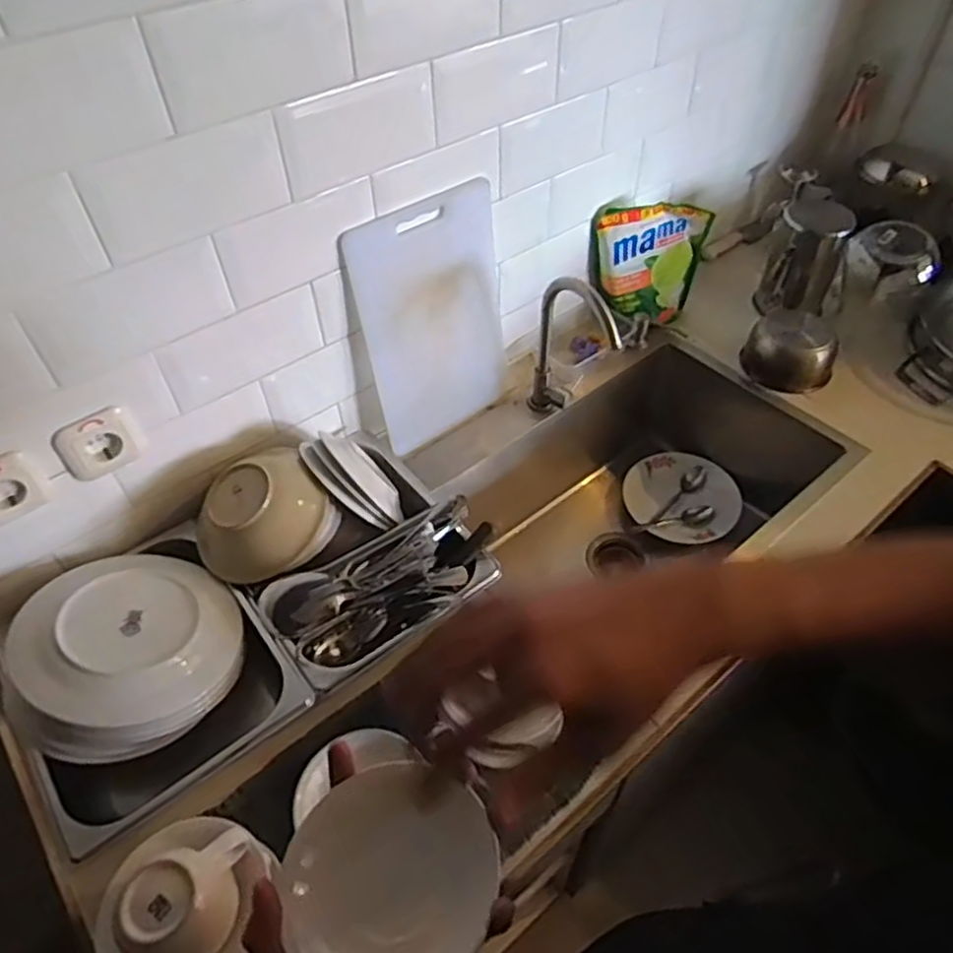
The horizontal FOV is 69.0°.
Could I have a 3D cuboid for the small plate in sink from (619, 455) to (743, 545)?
[{"bbox_3d":[0.365,0.037,1.245,0.175,0.048,0.190,-1,49,1],"label":"small plate in sink"}]

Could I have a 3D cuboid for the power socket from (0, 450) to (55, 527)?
[{"bbox_3d":[-0.503,0.017,0.735,0.079,0.084,0.010,-34,56,-25],"label":"power socket"}]

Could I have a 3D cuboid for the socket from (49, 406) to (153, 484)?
[{"bbox_3d":[-0.422,-0.035,0.780,0.082,0.080,0.006,-31,55,-24],"label":"socket"}]

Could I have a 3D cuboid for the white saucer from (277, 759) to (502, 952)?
[{"bbox_3d":[-0.051,0.250,0.435,0.127,0.027,0.117,-25,53,-19],"label":"white saucer"}]

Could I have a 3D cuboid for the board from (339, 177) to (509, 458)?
[{"bbox_3d":[-0.053,-0.216,0.991,0.236,0.346,0.015,-31,45,-24],"label":"board"}]

